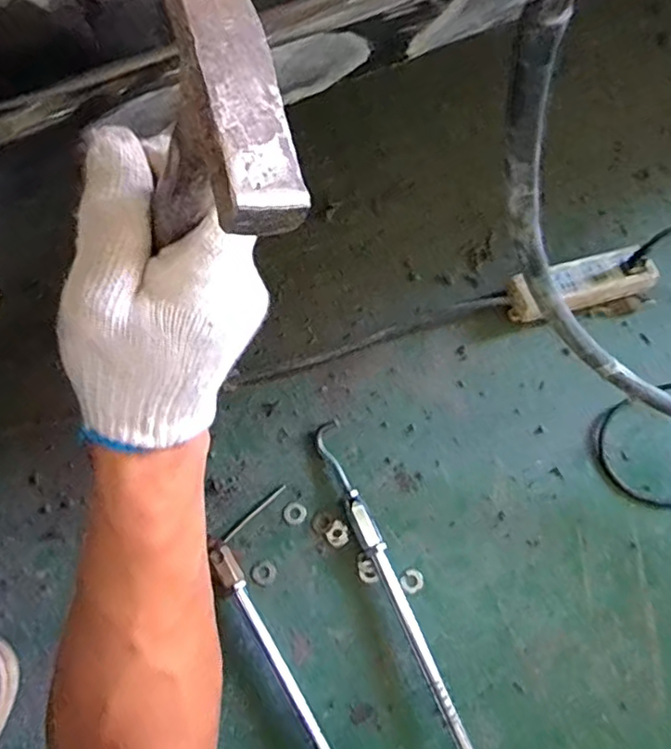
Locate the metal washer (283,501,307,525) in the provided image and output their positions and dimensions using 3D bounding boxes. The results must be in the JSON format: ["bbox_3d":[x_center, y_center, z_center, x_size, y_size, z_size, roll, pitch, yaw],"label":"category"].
[{"bbox_3d":[-0.044,0.151,0.664,0.025,0.004,0.024,-34,74,-11],"label":"metal washer"}]

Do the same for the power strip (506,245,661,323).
[{"bbox_3d":[0.294,-0.109,0.741,0.179,0.038,0.061,-16,72,-6],"label":"power strip"}]

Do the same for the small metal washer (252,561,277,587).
[{"bbox_3d":[-0.075,0.209,0.642,0.025,0.004,0.024,0,71,0],"label":"small metal washer"}]

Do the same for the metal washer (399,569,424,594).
[{"bbox_3d":[0.081,0.217,0.640,0.023,0.005,0.026,41,75,13],"label":"metal washer"}]

